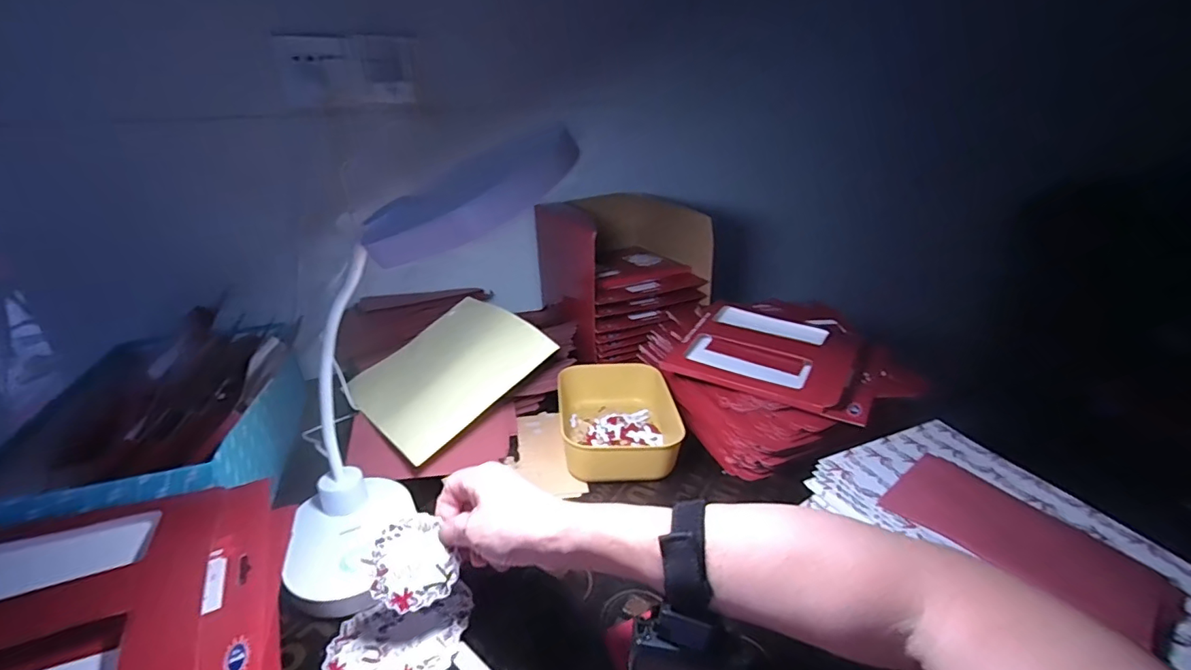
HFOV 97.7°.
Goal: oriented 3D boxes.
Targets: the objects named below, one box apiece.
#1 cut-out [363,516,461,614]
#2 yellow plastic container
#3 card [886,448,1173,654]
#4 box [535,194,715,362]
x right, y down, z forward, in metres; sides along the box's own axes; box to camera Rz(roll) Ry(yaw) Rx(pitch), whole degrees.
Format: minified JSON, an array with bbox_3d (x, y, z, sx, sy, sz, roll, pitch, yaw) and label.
[{"bbox_3d":[-0.143,0.178,0.402,0.060,0.065,0.004,-39,-4,-14],"label":"cut-out"},{"bbox_3d":[0.029,0.110,0.655,0.132,0.054,0.174,-3,25,-5],"label":"yellow plastic container"},{"bbox_3d":[0.374,0.175,0.464,0.096,0.008,0.189,-31,42,-34],"label":"card"},{"bbox_3d":[0.038,-0.118,0.877,0.213,0.194,0.270,-11,27,-21],"label":"box"}]

